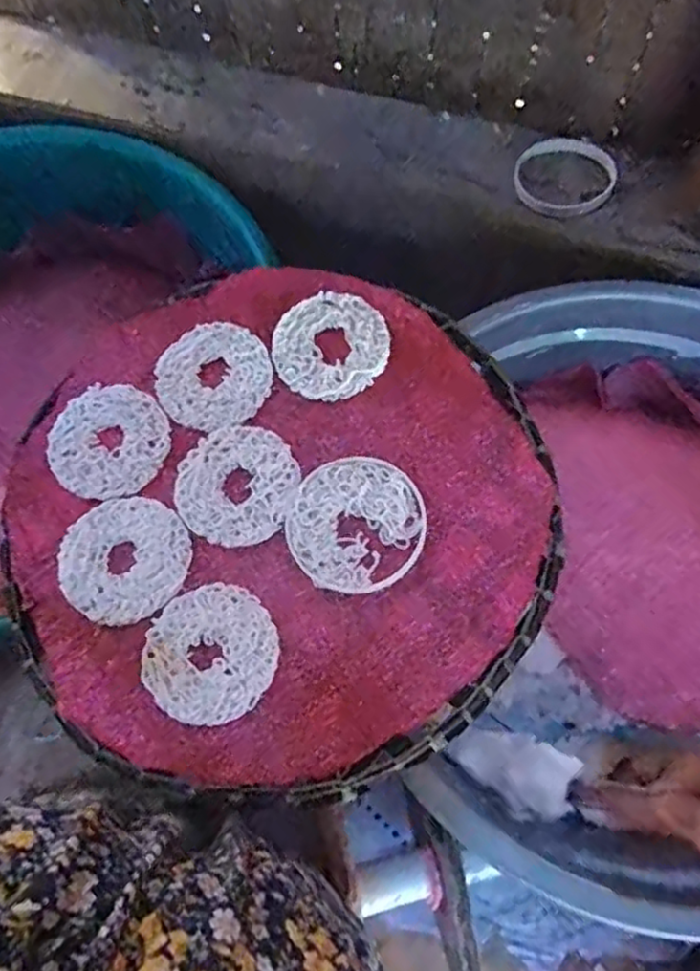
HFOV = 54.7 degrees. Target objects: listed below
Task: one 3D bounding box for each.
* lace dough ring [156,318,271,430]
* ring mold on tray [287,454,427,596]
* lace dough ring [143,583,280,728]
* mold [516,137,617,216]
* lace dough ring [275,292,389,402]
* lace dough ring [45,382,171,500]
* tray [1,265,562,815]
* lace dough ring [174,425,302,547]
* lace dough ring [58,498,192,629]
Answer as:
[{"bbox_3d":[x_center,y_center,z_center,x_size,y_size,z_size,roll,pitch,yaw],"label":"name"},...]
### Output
[{"bbox_3d":[-0.097,-0.079,0.475,0.077,0.004,0.081,-2,69,1],"label":"lace dough ring"},{"bbox_3d":[0.004,0.025,0.432,0.088,0.012,0.089,-1,69,2],"label":"ring mold on tray"},{"bbox_3d":[-0.084,0.101,0.407,0.078,0.007,0.079,-1,69,2],"label":"lace dough ring"},{"bbox_3d":[0.198,-0.284,0.620,0.090,0.009,0.086,10,70,6],"label":"mold"},{"bbox_3d":[-0.014,-0.098,0.477,0.078,0.016,0.077,-1,69,2],"label":"lace dough ring"},{"bbox_3d":[-0.165,-0.030,0.461,0.080,0.005,0.080,-1,69,2],"label":"lace dough ring"},{"bbox_3d":[-0.048,0.012,0.439,0.334,0.020,0.335,-1,69,2],"label":"tray"},{"bbox_3d":[-0.074,-0.001,0.447,0.077,0.004,0.080,-1,69,2],"label":"lace dough ring"},{"bbox_3d":[-0.144,0.046,0.431,0.080,0.004,0.078,-1,69,2],"label":"lace dough ring"}]

